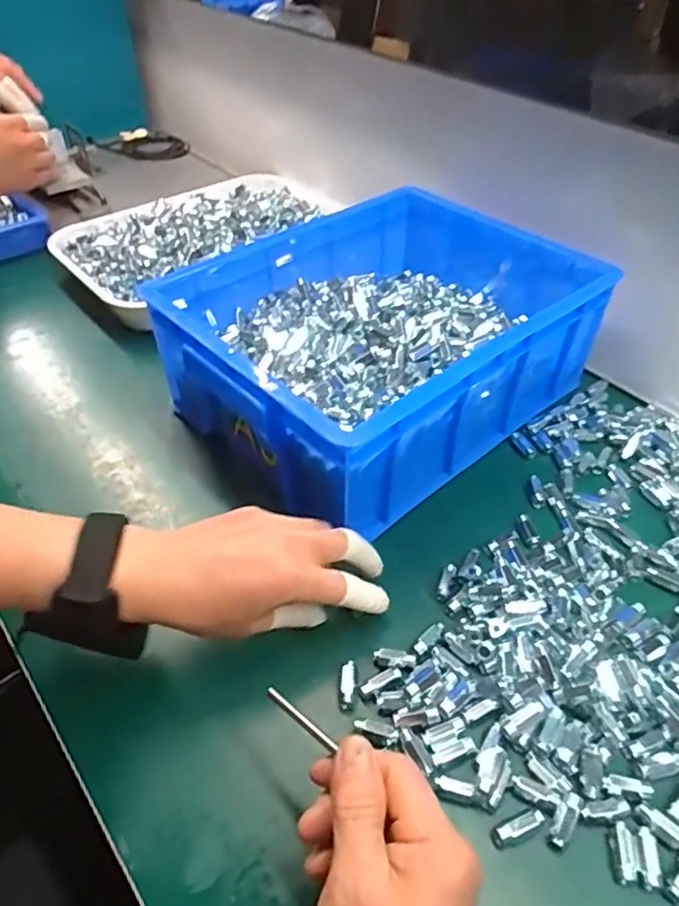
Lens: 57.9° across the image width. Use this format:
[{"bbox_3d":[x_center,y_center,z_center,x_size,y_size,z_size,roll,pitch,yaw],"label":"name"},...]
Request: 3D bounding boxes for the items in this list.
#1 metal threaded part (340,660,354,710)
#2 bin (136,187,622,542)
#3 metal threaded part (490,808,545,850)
[{"bbox_3d":[0.005,0.148,0.394,0.008,0.004,0.030,2,44,2],"label":"metal threaded part"},{"bbox_3d":[0.048,-0.110,0.572,0.362,0.122,0.264,-32,53,-27],"label":"bin"},{"bbox_3d":[0.099,0.204,0.336,0.030,0.007,0.011,-17,47,-17],"label":"metal threaded part"}]

